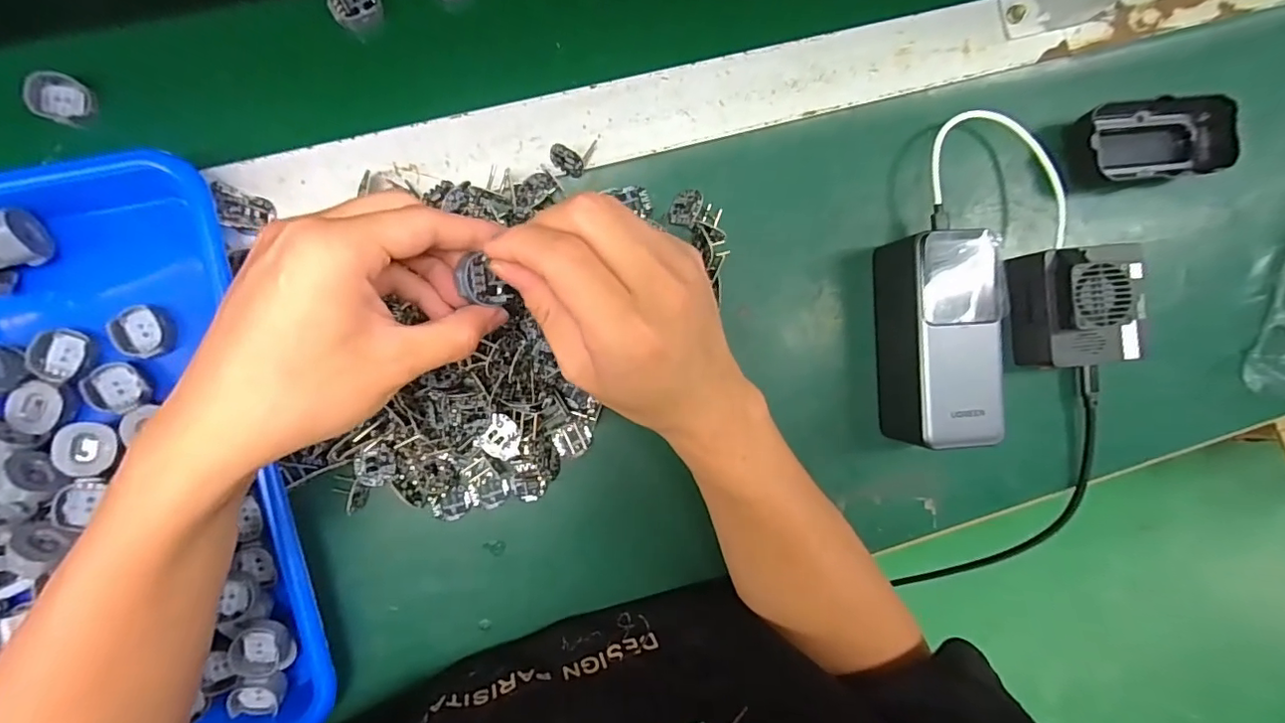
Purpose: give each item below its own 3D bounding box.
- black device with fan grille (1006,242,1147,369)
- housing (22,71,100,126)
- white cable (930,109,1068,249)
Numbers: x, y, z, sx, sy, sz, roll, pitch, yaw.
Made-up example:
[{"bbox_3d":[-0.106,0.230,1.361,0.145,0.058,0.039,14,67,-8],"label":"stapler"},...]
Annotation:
[{"bbox_3d":[0.292,-0.036,0.367,0.065,0.048,0.076,-4,92,-7],"label":"black device with fan grille"},{"bbox_3d":[-0.335,-0.151,0.319,0.027,0.015,0.027,0,91,-8],"label":"housing"},{"bbox_3d":[0.234,-0.122,0.365,0.092,0.024,0.087,9,90,-8],"label":"white cable"}]

